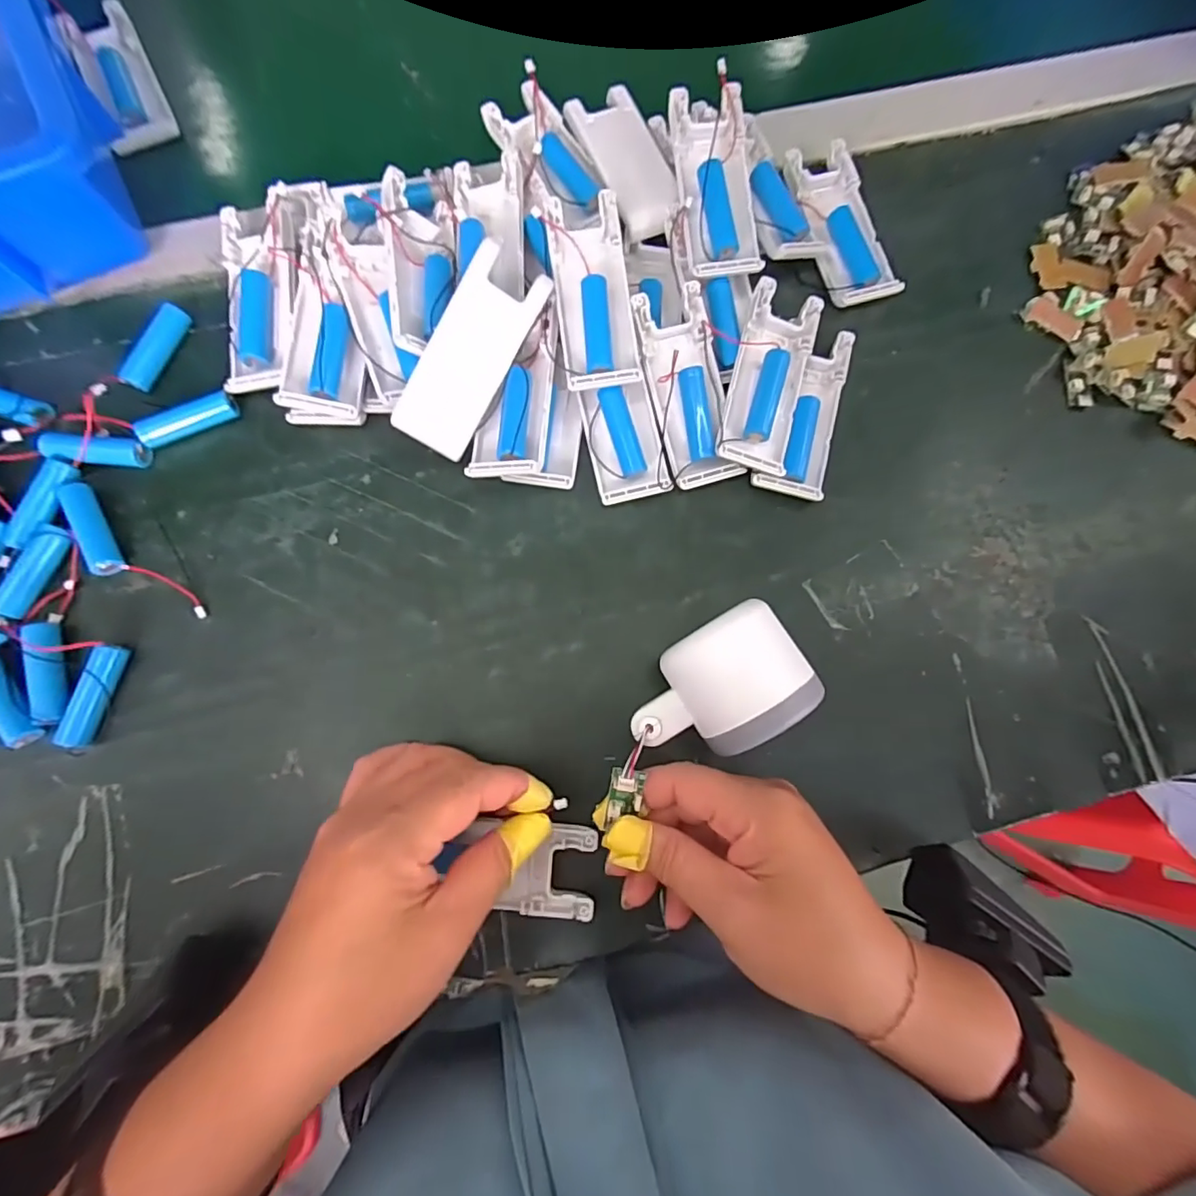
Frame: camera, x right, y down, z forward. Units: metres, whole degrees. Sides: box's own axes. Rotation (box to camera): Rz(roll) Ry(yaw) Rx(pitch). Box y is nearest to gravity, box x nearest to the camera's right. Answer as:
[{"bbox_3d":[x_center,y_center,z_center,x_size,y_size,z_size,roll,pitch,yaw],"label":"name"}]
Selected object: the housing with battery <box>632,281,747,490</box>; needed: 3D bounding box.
[{"bbox_3d":[0.049,-0.115,0.300,0.040,0.020,0.104,-16,92,3],"label":"housing with battery"}]

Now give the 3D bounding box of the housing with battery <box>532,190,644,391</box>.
[{"bbox_3d":[-0.004,-0.161,0.291,0.040,0.019,0.101,-9,81,-4],"label":"housing with battery"}]

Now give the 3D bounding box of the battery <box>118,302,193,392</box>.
[{"bbox_3d":[-0.247,-0.140,0.303,0.010,0.015,0.051,22,80,1],"label":"battery"}]

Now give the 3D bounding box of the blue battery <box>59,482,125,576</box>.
[{"bbox_3d":[-0.262,-0.036,0.281,0.011,0.013,0.054,-29,83,-7],"label":"blue battery"}]

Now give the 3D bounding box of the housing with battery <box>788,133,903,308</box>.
[{"bbox_3d":[0.149,-0.229,0.333,0.043,0.012,0.103,-18,82,-5],"label":"housing with battery"}]

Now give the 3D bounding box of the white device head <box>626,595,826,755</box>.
[{"bbox_3d":[0.054,0.044,0.258,0.079,0.059,0.055,-30,83,-7],"label":"white device head"}]

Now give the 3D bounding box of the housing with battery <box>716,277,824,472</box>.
[{"bbox_3d":[0.094,-0.120,0.302,0.041,0.022,0.102,14,80,0],"label":"housing with battery"}]

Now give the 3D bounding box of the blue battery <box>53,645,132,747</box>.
[{"bbox_3d":[-0.247,0.047,0.266,0.014,0.013,0.048,9,80,-1],"label":"blue battery"}]

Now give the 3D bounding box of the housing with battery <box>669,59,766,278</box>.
[{"bbox_3d":[0.063,-0.229,0.298,0.042,0.020,0.103,-8,87,2],"label":"housing with battery"}]

